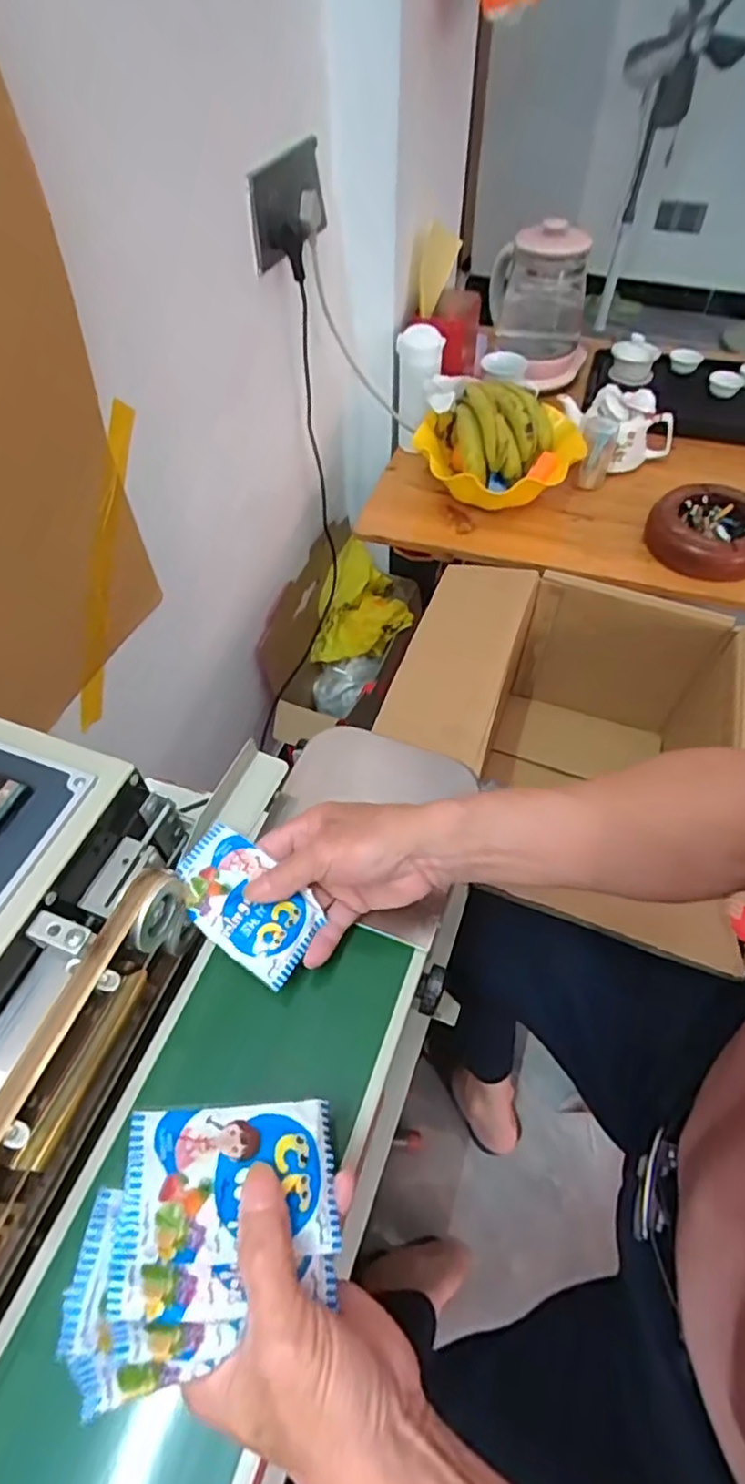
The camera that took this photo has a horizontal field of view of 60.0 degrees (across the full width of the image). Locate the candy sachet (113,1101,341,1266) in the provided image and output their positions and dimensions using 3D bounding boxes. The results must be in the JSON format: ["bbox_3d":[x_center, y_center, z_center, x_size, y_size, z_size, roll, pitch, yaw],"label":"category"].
[{"bbox_3d":[-0.065,0.210,0.312,0.101,0.012,0.063,12,45,-24],"label":"candy sachet"}]

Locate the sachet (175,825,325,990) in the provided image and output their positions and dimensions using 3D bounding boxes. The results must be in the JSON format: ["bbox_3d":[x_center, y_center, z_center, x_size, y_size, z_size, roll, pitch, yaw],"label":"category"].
[{"bbox_3d":[-0.086,0.108,0.438,0.103,0.006,0.063,37,66,7],"label":"sachet"}]

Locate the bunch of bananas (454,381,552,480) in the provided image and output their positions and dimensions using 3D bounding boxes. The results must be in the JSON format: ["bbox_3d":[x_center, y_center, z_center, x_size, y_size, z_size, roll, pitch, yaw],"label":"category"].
[{"bbox_3d":[0.193,-0.457,0.958,0.144,0.103,0.139,11,54,8],"label":"bunch of bananas"}]

